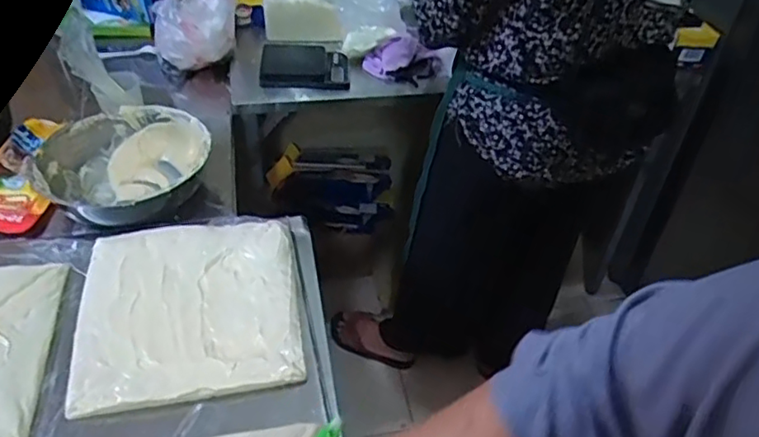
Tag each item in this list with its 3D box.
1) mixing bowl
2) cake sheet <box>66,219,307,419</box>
[{"bbox_3d":[-0.407,-0.073,0.986,0.254,0.096,0.260,1,47,-1],"label":"mixing bowl"},{"bbox_3d":[-0.229,0.103,0.745,0.252,0.021,0.253,-7,48,-8],"label":"cake sheet"}]

